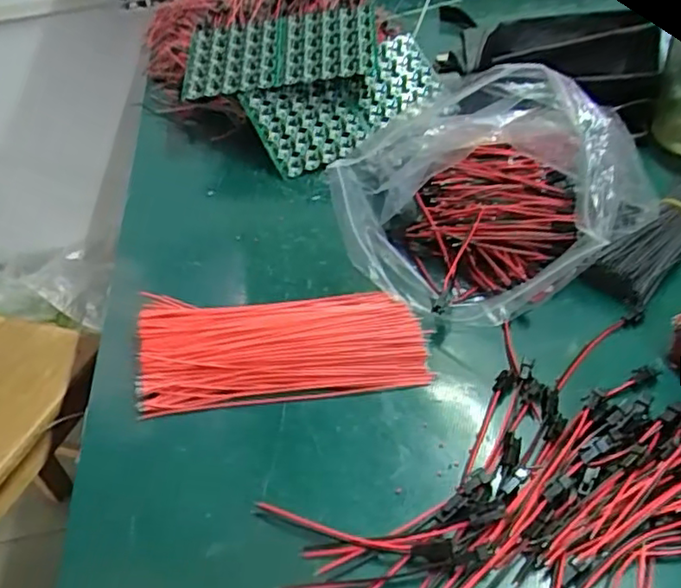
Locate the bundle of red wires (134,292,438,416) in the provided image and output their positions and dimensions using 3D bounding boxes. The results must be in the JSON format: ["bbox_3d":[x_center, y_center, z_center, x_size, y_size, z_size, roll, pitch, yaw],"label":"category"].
[{"bbox_3d":[-0.038,0.031,0.416,0.177,0.024,0.085,-7,38,-3],"label":"bundle of red wires"}]

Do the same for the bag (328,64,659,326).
[{"bbox_3d":[0.111,-0.082,0.443,0.170,0.148,0.171,22,45,30],"label":"bag"}]

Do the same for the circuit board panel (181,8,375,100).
[{"bbox_3d":[-0.067,-0.247,0.657,0.201,0.023,0.102,0,72,9],"label":"circuit board panel"}]

